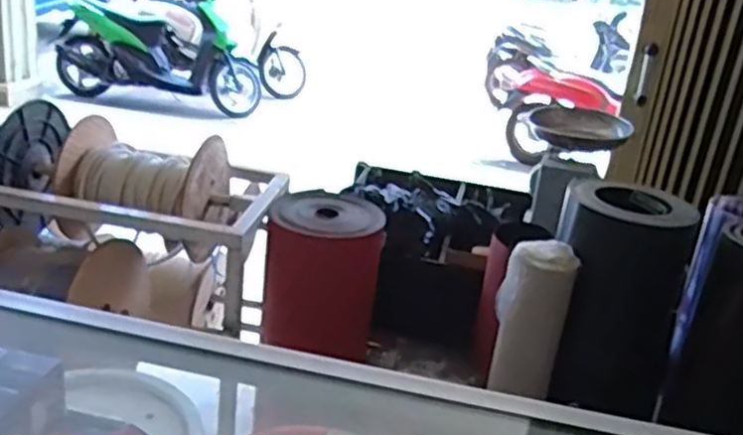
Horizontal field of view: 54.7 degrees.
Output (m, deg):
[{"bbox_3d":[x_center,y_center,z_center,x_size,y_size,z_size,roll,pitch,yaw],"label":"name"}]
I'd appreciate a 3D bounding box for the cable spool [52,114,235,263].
[{"bbox_3d":[-0.460,-0.063,1.469,0.323,0.212,0.207,9,22,6],"label":"cable spool"}]

